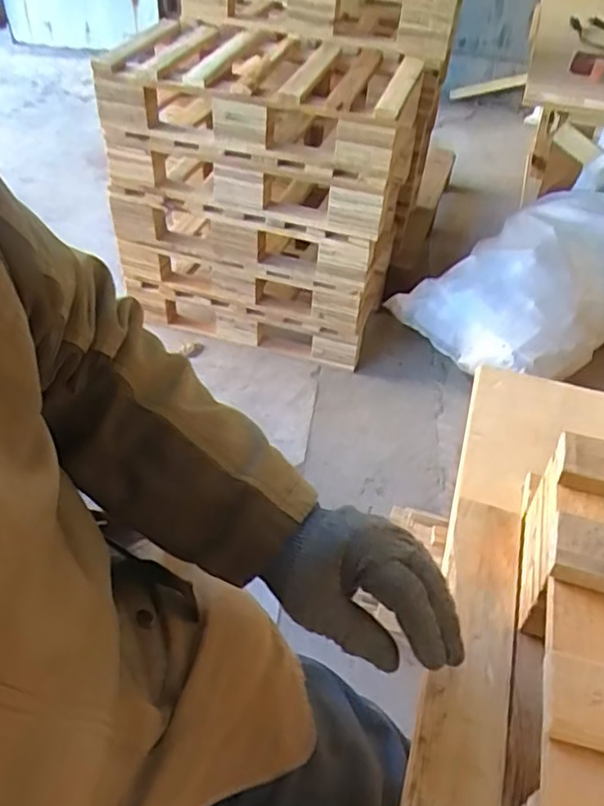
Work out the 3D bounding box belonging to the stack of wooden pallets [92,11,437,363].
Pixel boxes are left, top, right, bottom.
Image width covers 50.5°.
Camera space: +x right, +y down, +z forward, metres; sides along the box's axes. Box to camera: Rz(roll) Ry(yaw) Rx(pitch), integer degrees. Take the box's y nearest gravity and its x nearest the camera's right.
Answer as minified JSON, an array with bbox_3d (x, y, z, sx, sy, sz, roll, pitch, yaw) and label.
[{"bbox_3d":[-0.063,-0.538,1.653,0.626,0.662,0.580,17,45,13],"label":"stack of wooden pallets"}]

